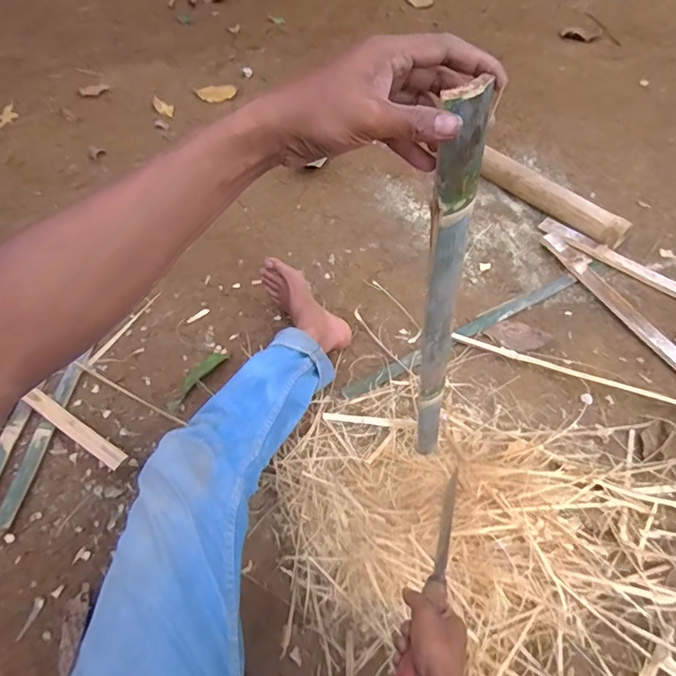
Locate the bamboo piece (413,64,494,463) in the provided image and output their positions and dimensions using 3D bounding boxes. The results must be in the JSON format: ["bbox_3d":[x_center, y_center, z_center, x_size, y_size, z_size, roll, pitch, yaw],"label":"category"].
[{"bbox_3d":[0.115,0.007,0.570,0.040,0.604,0.015,-21,57,-7],"label":"bamboo piece"}]

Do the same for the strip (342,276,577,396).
[{"bbox_3d":[0.262,-0.013,1.021,0.567,0.015,0.037,-26,53,-16],"label":"strip"}]

